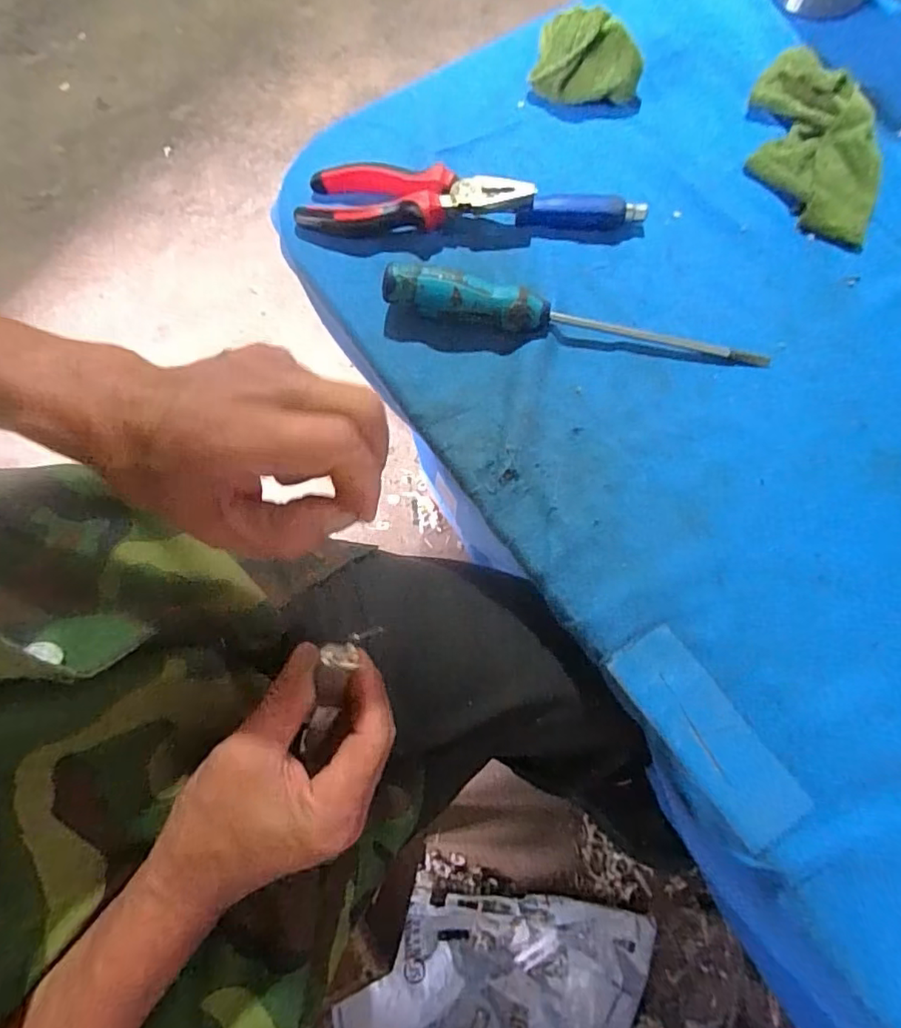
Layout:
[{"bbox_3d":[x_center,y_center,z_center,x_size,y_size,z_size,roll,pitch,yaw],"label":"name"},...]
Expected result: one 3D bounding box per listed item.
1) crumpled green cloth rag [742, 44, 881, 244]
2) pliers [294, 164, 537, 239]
[{"bbox_3d":[0.265,-0.272,0.409,0.081,0.027,0.156,10,73,4],"label":"crumpled green cloth rag"},{"bbox_3d":[-0.027,-0.224,0.397,0.160,0.027,0.045,2,72,1],"label":"pliers"}]

